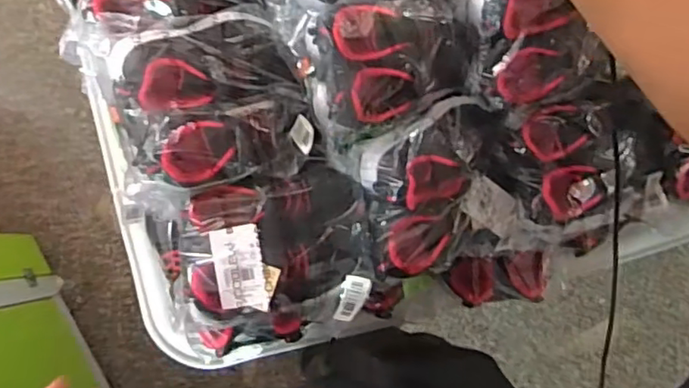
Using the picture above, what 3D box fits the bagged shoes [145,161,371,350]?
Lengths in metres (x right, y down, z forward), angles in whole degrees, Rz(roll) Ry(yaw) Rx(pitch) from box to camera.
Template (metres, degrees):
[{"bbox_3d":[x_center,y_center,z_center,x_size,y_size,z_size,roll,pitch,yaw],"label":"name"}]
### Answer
[{"bbox_3d":[-0.086,0.072,0.656,0.235,0.121,0.180,-15,87,-8],"label":"bagged shoes"}]

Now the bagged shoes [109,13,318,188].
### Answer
[{"bbox_3d":[-0.134,-0.095,0.618,0.196,0.071,0.173,-15,87,-8],"label":"bagged shoes"}]

